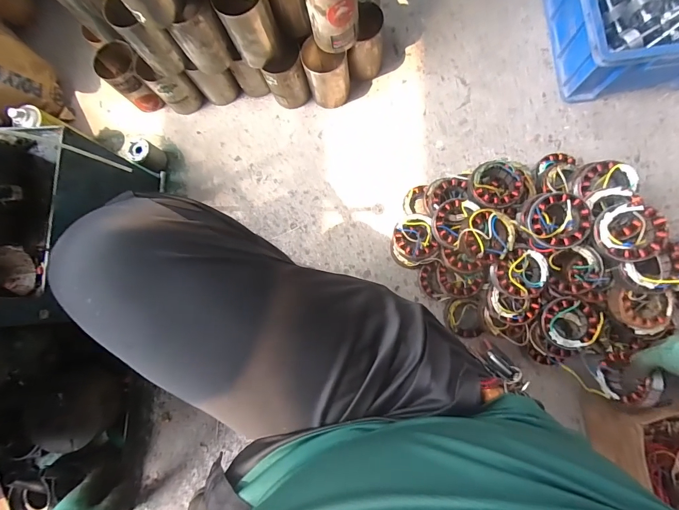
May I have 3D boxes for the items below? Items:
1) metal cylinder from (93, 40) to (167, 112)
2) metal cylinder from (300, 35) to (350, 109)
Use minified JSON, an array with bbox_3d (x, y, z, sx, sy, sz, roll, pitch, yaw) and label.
[{"bbox_3d":[-0.468,-0.397,0.798,0.092,0.126,0.116,-43,80,-2],"label":"metal cylinder"},{"bbox_3d":[-0.028,-0.392,0.752,0.085,0.126,0.090,-1,82,6],"label":"metal cylinder"}]

